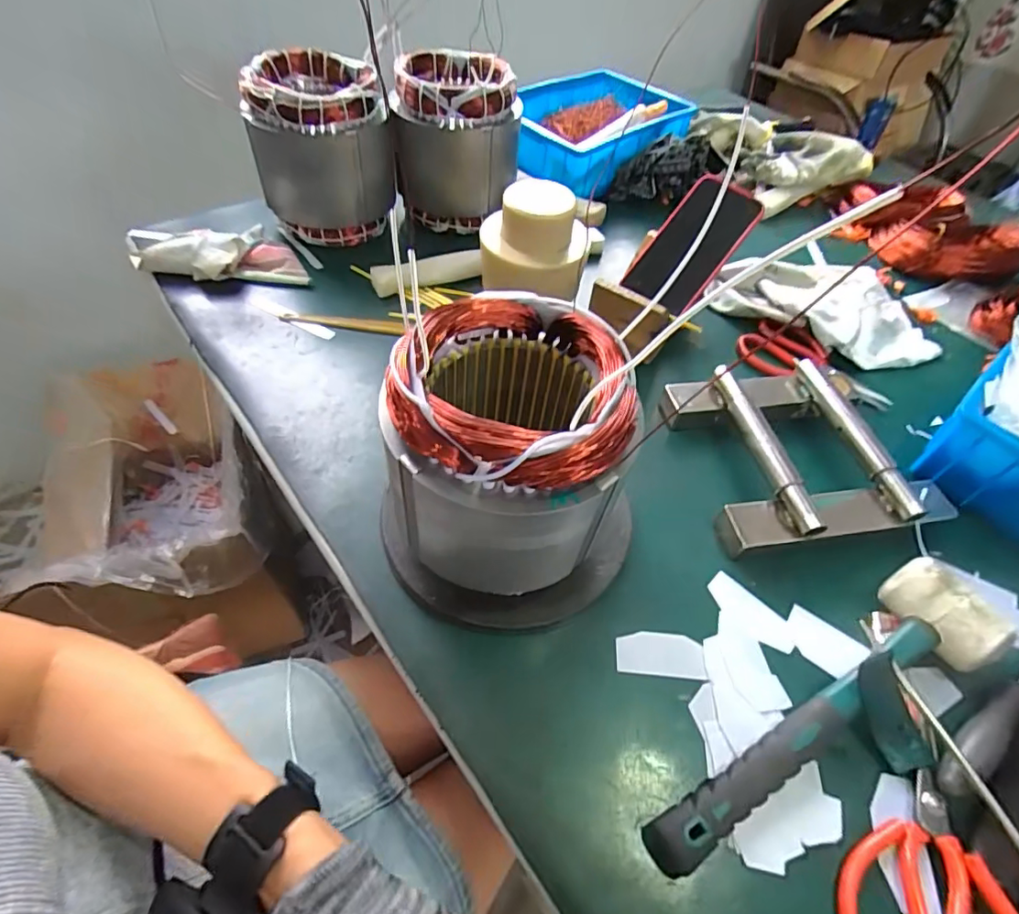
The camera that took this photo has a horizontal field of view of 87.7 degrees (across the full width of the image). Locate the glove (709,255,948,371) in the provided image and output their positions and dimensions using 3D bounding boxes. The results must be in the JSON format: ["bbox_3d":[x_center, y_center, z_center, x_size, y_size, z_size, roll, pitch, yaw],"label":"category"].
[{"bbox_3d":[0.391,-0.191,0.635,0.236,0.033,0.203,33,56,19],"label":"glove"}]

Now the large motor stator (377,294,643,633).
[{"bbox_3d":[-0.006,0.018,0.352,0.151,0.186,0.138,3,52,-3],"label":"large motor stator"}]

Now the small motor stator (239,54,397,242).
[{"bbox_3d":[-0.208,-0.344,0.600,0.149,0.158,0.123,-11,54,-14],"label":"small motor stator"}]

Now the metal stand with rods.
[{"bbox_3d":[0.250,-0.010,0.475,0.183,0.040,0.182,-5,53,-9],"label":"metal stand with rods"}]

